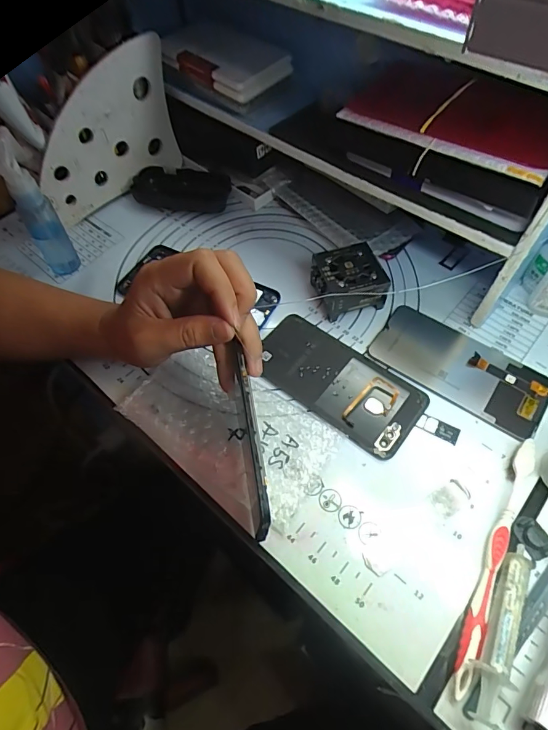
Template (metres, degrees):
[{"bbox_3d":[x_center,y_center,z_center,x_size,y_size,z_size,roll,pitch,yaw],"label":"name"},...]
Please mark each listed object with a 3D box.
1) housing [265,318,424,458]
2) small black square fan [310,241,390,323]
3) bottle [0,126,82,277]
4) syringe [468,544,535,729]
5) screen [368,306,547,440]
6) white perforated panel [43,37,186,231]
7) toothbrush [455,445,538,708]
[{"bbox_3d":[0.054,0.013,0.370,0.149,0.004,0.073,35,64,20],"label":"housing"},{"bbox_3d":[0.070,-0.078,0.409,0.063,0.039,0.059,-15,60,-7],"label":"small black square fan"},{"bbox_3d":[-0.217,-0.138,0.390,0.035,0.140,0.027,-34,63,-20],"label":"bottle"},{"bbox_3d":[0.144,0.164,0.263,0.027,0.023,0.104,24,61,15],"label":"syringe"},{"bbox_3d":[0.165,0.002,0.379,0.147,0.005,0.069,32,63,19],"label":"screen"},{"bbox_3d":[-0.174,-0.241,0.446,0.168,0.126,0.017,-40,63,-16],"label":"white perforated panel"},{"bbox_3d":[0.152,0.129,0.291,0.013,0.014,0.174,26,61,16],"label":"toothbrush"}]

